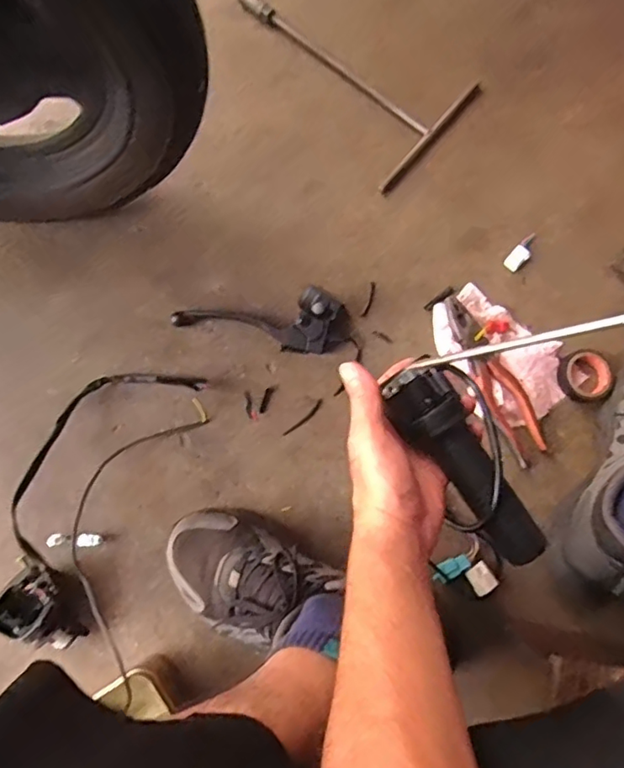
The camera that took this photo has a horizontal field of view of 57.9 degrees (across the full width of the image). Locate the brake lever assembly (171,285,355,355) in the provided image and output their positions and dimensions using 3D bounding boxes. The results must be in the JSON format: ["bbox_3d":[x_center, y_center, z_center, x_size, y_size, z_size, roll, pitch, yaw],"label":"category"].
[{"bbox_3d":[-0.052,-0.069,0.599,0.192,0.052,0.074,-5,77,-3],"label":"brake lever assembly"}]

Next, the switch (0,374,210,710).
[{"bbox_3d":[-0.213,0.124,0.540,0.159,0.058,0.297,12,77,1],"label":"switch"}]

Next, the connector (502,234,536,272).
[{"bbox_3d":[0.244,-0.153,0.653,0.057,0.005,0.019,-44,82,-11],"label":"connector"}]

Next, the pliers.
[{"bbox_3d":[0.196,-0.009,0.614,0.043,0.020,0.193,-23,78,-7],"label":"pliers"}]

